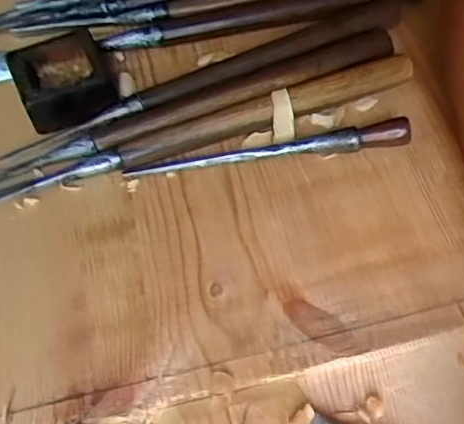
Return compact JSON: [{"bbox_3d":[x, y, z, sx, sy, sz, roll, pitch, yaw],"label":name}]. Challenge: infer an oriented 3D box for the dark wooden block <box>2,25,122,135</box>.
[{"bbox_3d":[-0.092,-0.072,0.326,0.047,0.024,0.045,-20,60,-10],"label":"dark wooden block"}]

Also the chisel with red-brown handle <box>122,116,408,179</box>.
[{"bbox_3d":[0.018,-0.033,0.304,0.143,0.016,0.010,-5,59,-1],"label":"chisel with red-brown handle"}]

